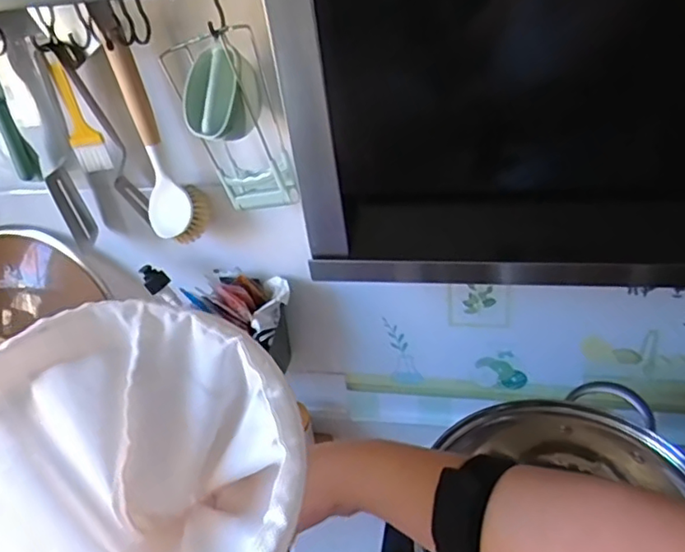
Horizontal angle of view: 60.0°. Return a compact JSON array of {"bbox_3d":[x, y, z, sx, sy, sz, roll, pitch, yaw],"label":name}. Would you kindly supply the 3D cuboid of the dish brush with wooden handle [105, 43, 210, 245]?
[{"bbox_3d":[-0.206,-0.144,0.672,0.069,0.229,0.040,-13,33,-8],"label":"dish brush with wooden handle"}]

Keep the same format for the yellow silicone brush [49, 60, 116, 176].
[{"bbox_3d":[-0.297,-0.176,0.672,0.041,0.122,0.011,2,34,15],"label":"yellow silicone brush"}]

